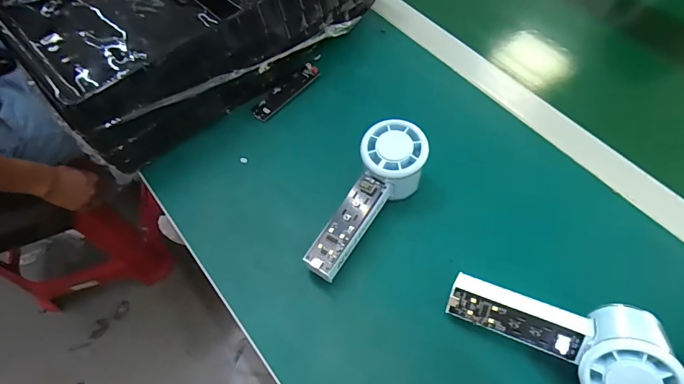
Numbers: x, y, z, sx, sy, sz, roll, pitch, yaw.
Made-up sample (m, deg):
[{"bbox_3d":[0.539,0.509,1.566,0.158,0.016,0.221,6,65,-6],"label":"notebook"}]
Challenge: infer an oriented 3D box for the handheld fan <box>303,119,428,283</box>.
[{"bbox_3d":[0.023,0.010,0.370,0.053,0.050,0.149,29,78,17],"label":"handheld fan"}]

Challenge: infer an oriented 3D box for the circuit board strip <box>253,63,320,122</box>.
[{"bbox_3d":[-0.062,-0.113,0.464,0.020,0.004,0.092,45,71,0],"label":"circuit board strip"}]

